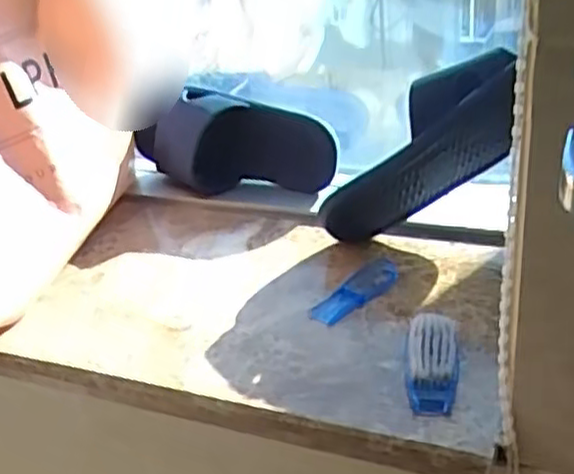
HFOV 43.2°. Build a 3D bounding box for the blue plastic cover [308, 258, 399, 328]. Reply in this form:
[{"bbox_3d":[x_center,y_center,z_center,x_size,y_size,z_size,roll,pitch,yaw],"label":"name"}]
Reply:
[{"bbox_3d":[0.065,0.048,0.651,0.108,0.021,0.029,-26,35,-28],"label":"blue plastic cover"}]

